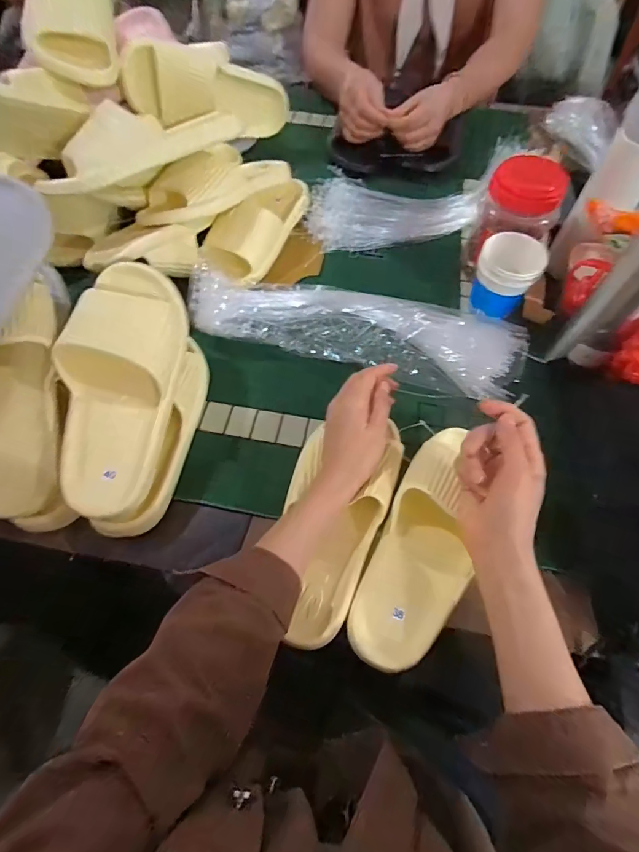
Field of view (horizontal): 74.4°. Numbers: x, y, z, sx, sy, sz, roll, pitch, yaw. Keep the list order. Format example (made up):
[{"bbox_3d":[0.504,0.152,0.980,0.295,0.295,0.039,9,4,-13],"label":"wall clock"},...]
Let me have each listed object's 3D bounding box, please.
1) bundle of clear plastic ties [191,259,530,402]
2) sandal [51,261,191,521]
[{"bbox_3d":[0.039,-0.126,0.522,0.399,0.048,0.119,13,63,7],"label":"bundle of clear plastic ties"},{"bbox_3d":[-0.192,-0.043,0.409,0.103,0.060,0.257,4,81,3],"label":"sandal"}]

